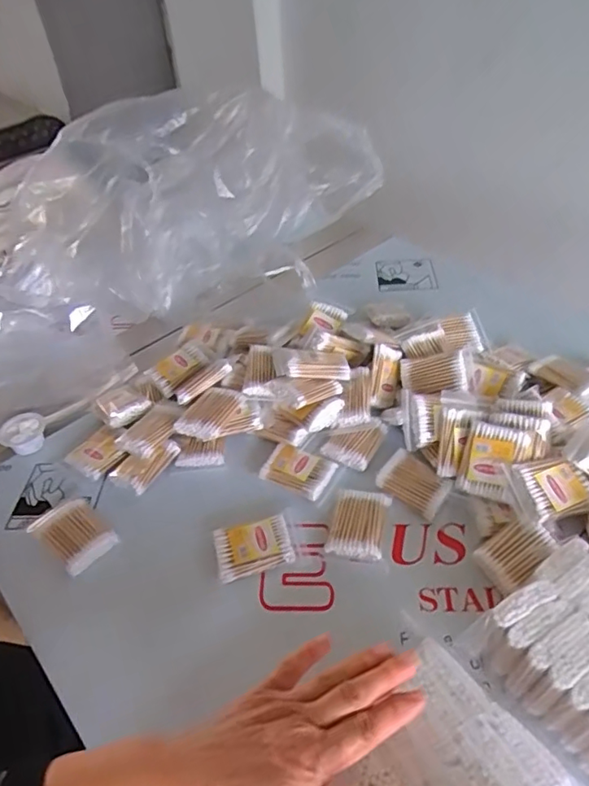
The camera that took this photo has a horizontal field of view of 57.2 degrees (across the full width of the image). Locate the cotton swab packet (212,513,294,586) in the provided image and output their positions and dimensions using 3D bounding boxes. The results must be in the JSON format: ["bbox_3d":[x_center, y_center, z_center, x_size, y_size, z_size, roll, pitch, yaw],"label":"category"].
[{"bbox_3d":[-0.041,0.153,0.539,0.074,0.018,0.054,-14,44,-9],"label":"cotton swab packet"}]

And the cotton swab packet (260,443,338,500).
[{"bbox_3d":[0.004,0.086,0.602,0.074,0.012,0.051,17,48,22],"label":"cotton swab packet"}]

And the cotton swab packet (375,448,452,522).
[{"bbox_3d":[0.130,0.096,0.582,0.073,0.018,0.052,29,53,31],"label":"cotton swab packet"}]

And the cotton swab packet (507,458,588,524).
[{"bbox_3d":[0.255,0.092,0.532,0.076,0.015,0.060,-11,62,-15],"label":"cotton swab packet"}]

